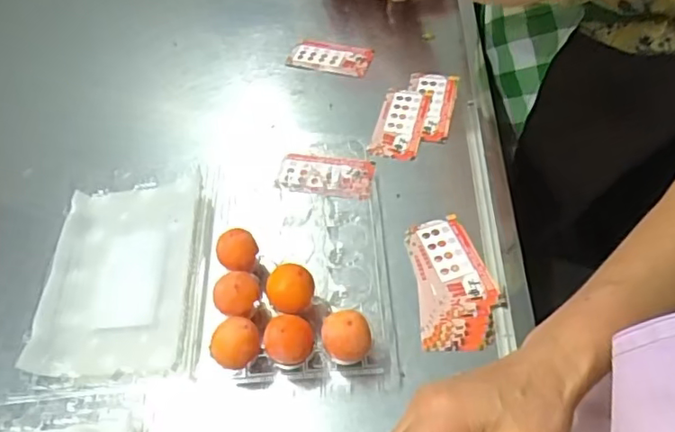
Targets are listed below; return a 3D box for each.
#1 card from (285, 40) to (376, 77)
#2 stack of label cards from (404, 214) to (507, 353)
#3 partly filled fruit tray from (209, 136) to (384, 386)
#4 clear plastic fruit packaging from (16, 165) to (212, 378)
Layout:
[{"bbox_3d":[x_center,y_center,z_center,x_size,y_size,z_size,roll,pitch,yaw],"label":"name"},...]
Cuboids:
[{"bbox_3d":[-0.009,-0.193,0.698,0.098,0.009,0.049,12,57,12],"label":"card"},{"bbox_3d":[0.103,0.057,0.510,0.070,0.011,0.130,-5,55,0],"label":"stack of label cards"},{"bbox_3d":[-0.042,0.021,0.525,0.157,0.045,0.258,-4,55,1],"label":"partly filled fruit tray"},{"bbox_3d":[-0.194,0.049,0.534,0.141,0.027,0.202,-3,55,2],"label":"clear plastic fruit packaging"}]

